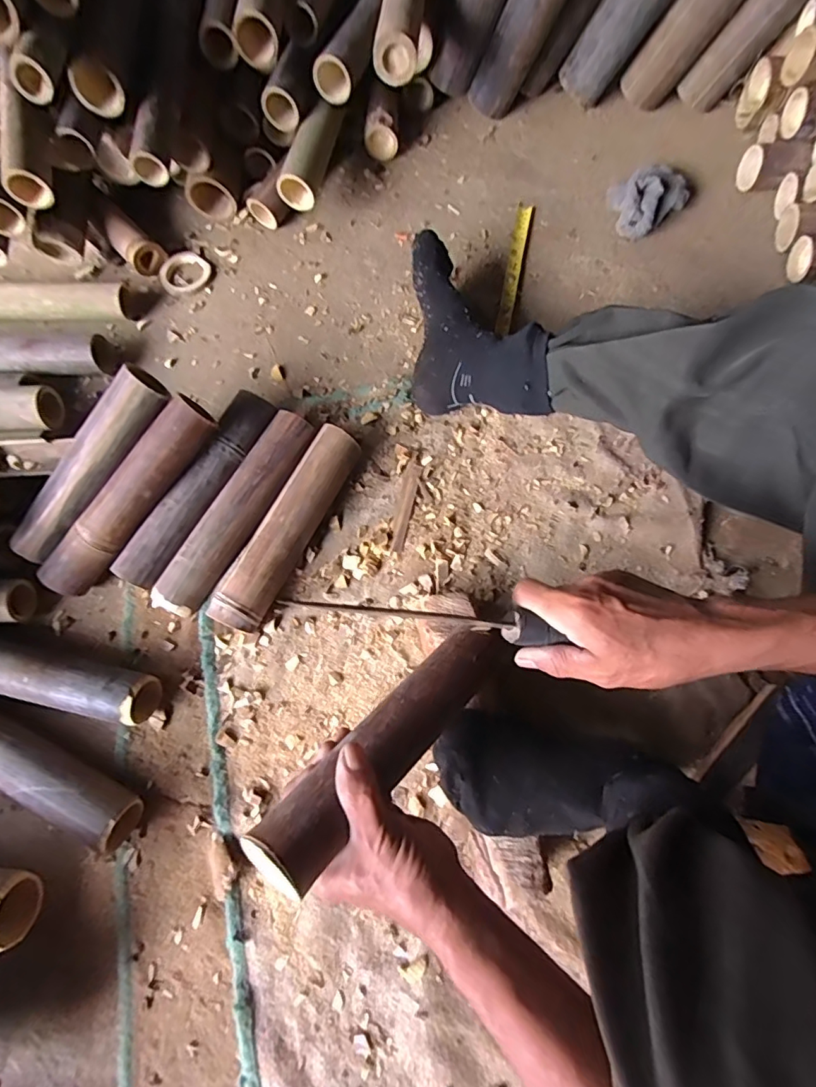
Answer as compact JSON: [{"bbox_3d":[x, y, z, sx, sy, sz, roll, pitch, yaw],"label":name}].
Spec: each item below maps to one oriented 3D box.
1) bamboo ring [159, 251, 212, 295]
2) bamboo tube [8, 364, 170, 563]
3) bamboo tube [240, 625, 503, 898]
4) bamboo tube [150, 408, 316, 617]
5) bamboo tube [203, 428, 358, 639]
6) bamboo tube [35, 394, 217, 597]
[{"bbox_3d":[-0.348,-0.422,0.789,0.078,0.013,0.078,-1,73,2],"label":"bamboo ring"},{"bbox_3d":[-0.379,-0.089,0.596,0.051,0.045,0.262,44,100,13],"label":"bamboo tube"},{"bbox_3d":[-0.012,0.160,0.421,0.056,0.054,0.270,44,46,13],"label":"bamboo tube"},{"bbox_3d":[-0.208,-0.036,0.628,0.053,0.063,0.272,29,76,10],"label":"bamboo tube"},{"bbox_3d":[-0.143,-0.019,0.612,0.062,0.065,0.258,28,76,10],"label":"bamboo tube"},{"bbox_3d":[-0.328,-0.054,0.596,0.058,0.050,0.270,40,93,13],"label":"bamboo tube"}]

